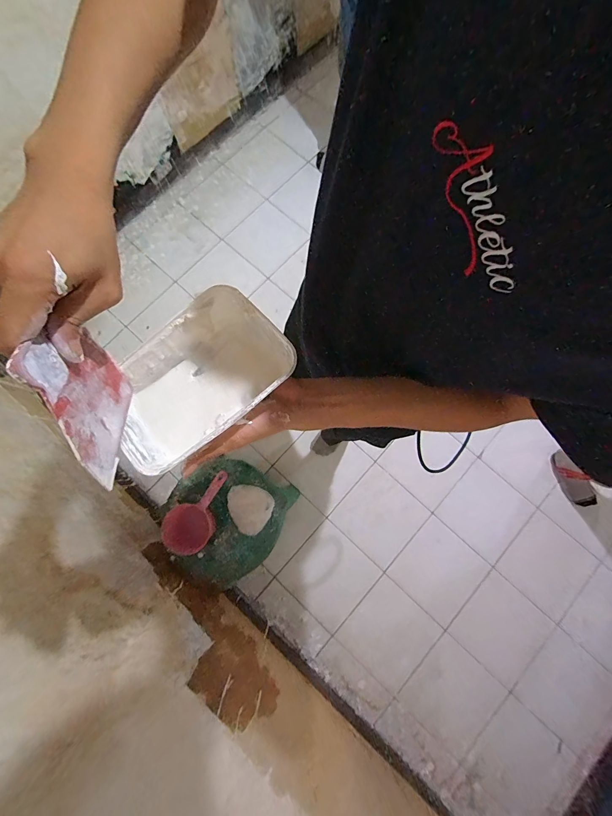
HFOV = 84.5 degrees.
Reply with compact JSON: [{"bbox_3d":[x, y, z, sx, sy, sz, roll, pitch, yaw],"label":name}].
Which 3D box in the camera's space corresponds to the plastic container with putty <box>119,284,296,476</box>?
[{"bbox_3d":[-0.100,-0.027,0.322,0.169,0.067,0.115,-39,80,-9],"label":"plastic container with putty"}]

